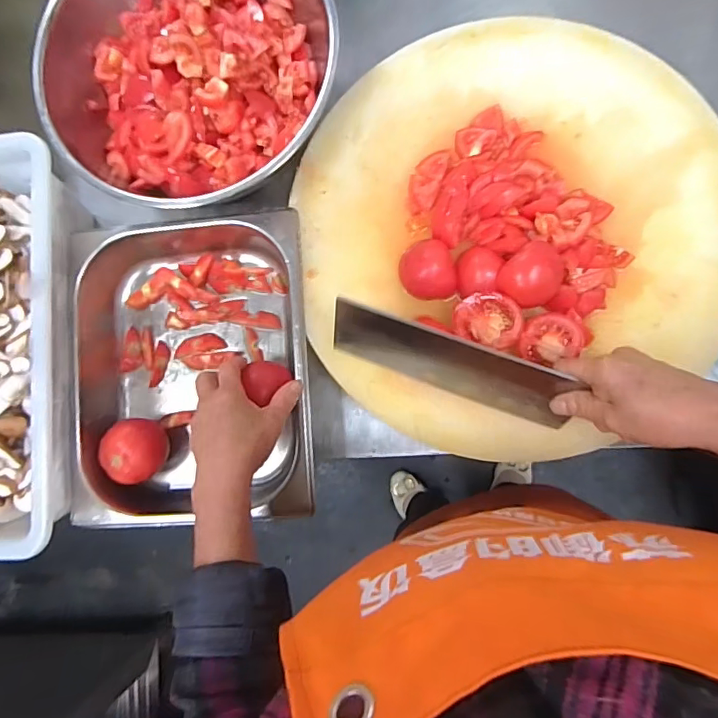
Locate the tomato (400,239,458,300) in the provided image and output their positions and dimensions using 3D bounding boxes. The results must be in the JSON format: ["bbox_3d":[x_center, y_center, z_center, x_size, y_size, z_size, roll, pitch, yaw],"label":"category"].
[{"bbox_3d":[0.070,-0.088,0.508,0.054,0.030,0.059,-9,84,5],"label":"tomato"}]

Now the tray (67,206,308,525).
[{"bbox_3d":[-0.185,0.006,0.572,0.267,0.078,0.328,-4,84,6],"label":"tray"}]

